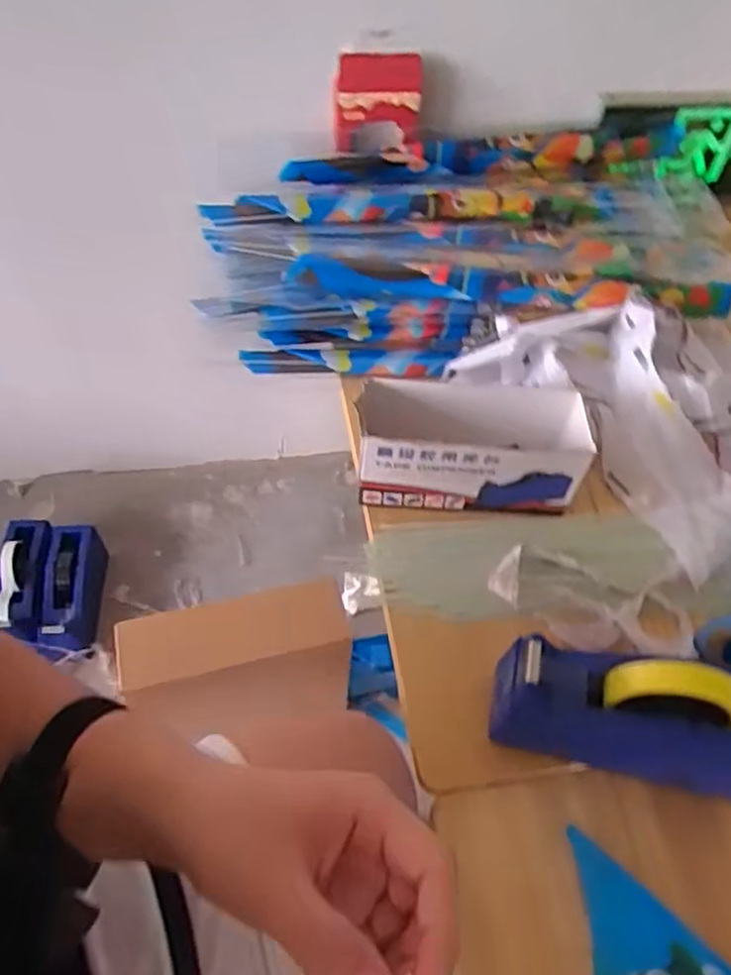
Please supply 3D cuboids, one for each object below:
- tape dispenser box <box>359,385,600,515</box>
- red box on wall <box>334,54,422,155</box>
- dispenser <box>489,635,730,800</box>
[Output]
[{"bbox_3d":[0.101,-0.038,0.688,0.215,0.096,0.087,3,54,-1],"label":"tape dispenser box"},{"bbox_3d":[0.013,-0.462,0.857,0.106,0.116,0.043,-7,54,-9],"label":"red box on wall"},{"bbox_3d":[0.206,0.169,0.532,0.207,0.119,0.064,12,53,5],"label":"dispenser"}]

